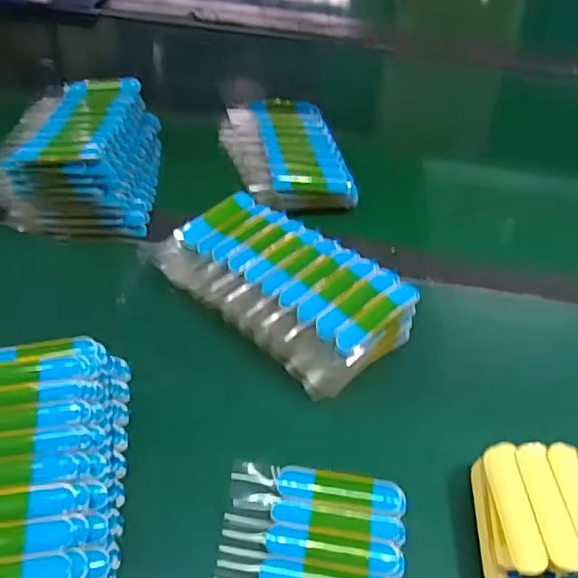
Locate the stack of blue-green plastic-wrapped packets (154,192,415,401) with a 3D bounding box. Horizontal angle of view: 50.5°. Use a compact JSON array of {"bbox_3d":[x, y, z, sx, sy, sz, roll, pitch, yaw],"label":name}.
[{"bbox_3d":[-0.007,-0.005,0.394,0.159,0.038,0.085,35,50,28],"label":"stack of blue-green plastic-wrapped packets"}]

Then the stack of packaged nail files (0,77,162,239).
[{"bbox_3d":[-0.164,-0.114,0.490,0.113,0.057,0.174,1,43,-5],"label":"stack of packaged nail files"}]

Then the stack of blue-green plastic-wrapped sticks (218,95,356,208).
[{"bbox_3d":[-0.004,-0.122,0.535,0.095,0.017,0.158,-5,44,-11],"label":"stack of blue-green plastic-wrapped sticks"}]

